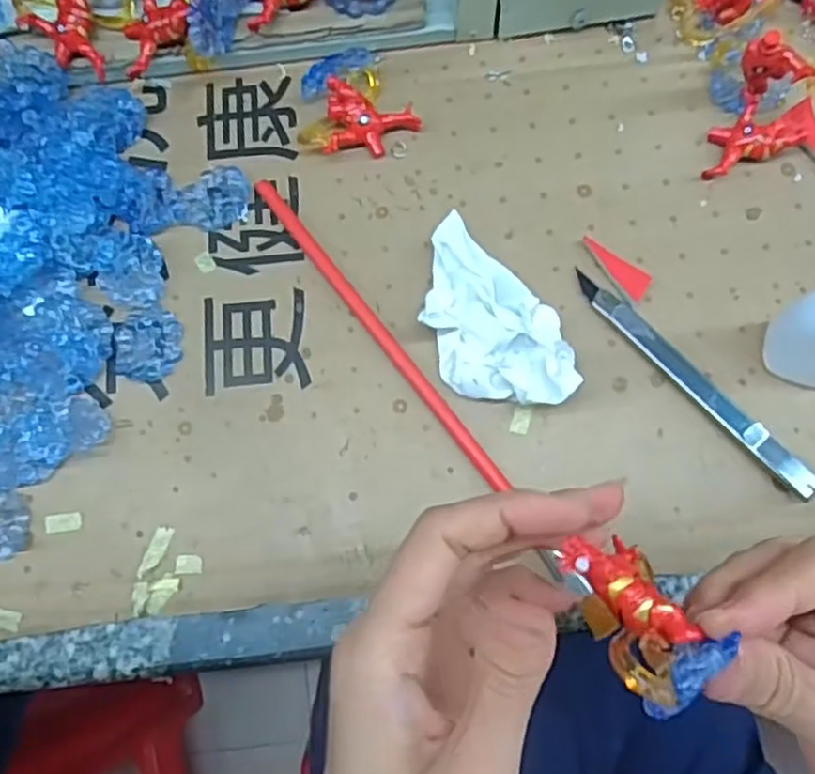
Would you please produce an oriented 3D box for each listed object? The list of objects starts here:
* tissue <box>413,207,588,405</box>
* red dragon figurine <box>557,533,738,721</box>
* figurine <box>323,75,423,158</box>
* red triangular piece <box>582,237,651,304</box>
[{"bbox_3d":[0.035,-0.033,0.327,0.053,0.033,0.097,-23,76,-4],"label":"tissue"},{"bbox_3d":[0.062,0.060,0.200,0.029,0.022,0.051,-36,80,-5],"label":"red dragon figurine"},{"bbox_3d":[-0.017,-0.133,0.371,0.046,0.014,0.036,1,75,3],"label":"figurine"},{"bbox_3d":[0.097,-0.056,0.350,0.037,0.004,0.015,36,73,15],"label":"red triangular piece"}]

